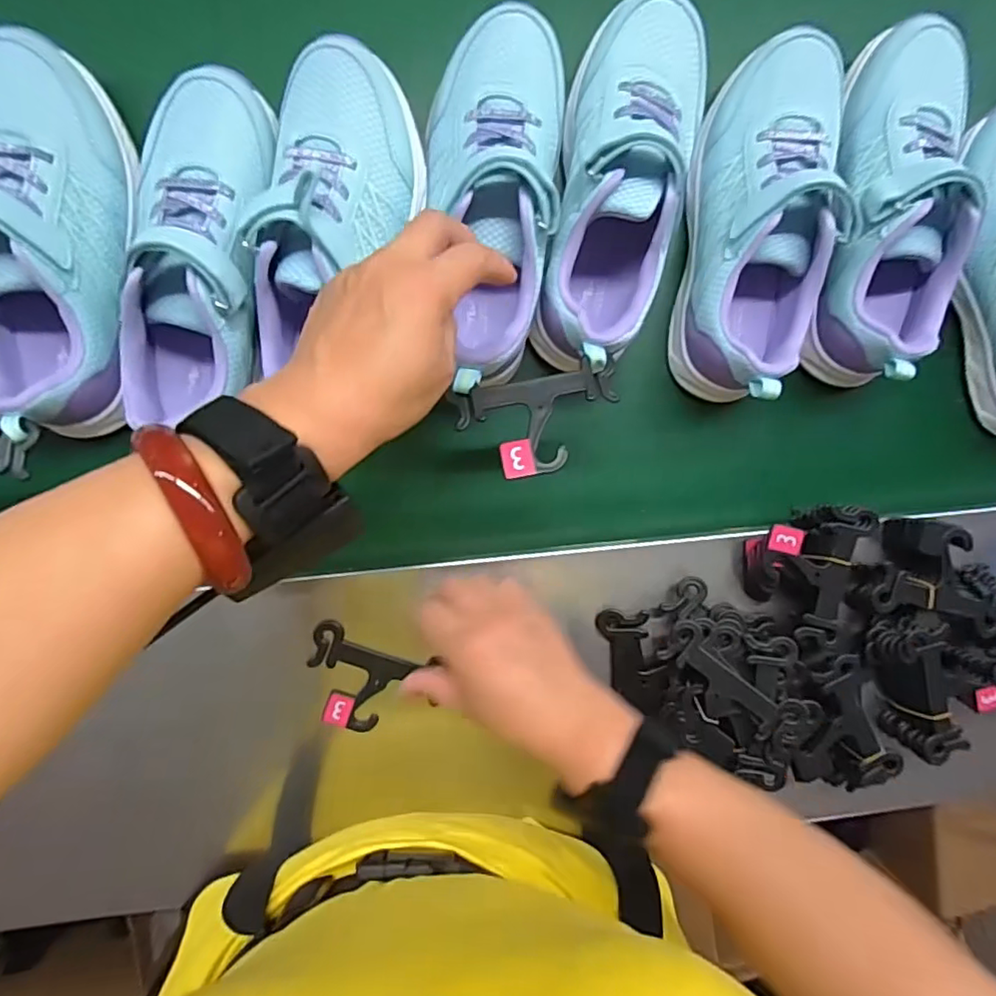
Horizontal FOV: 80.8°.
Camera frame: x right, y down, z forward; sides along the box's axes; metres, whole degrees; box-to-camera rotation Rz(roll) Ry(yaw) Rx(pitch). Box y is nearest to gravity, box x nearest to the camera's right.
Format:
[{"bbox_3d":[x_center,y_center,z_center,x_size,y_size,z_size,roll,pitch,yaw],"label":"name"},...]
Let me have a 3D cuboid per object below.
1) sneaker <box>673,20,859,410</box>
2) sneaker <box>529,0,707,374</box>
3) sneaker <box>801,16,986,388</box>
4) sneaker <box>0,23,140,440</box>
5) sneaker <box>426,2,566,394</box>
[{"bbox_3d":[0.182,-0.187,0.393,0.093,0.077,0.241,3,97,-5],"label":"sneaker"},{"bbox_3d":[0.089,-0.200,0.383,0.093,0.080,0.242,10,96,-5],"label":"sneaker"},{"bbox_3d":[0.269,-0.201,0.401,0.081,0.076,0.237,4,97,-5],"label":"sneaker"},{"bbox_3d":[-0.281,-0.159,0.360,0.084,0.077,0.233,1,97,-4],"label":"sneaker"},{"bbox_3d":[-0.002,-0.190,0.371,0.084,0.078,0.229,3,93,-5],"label":"sneaker"}]

